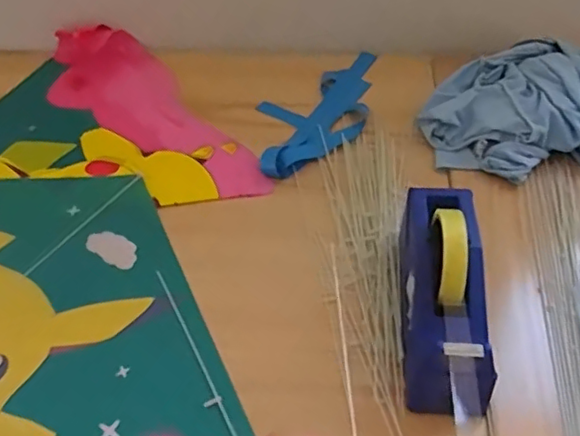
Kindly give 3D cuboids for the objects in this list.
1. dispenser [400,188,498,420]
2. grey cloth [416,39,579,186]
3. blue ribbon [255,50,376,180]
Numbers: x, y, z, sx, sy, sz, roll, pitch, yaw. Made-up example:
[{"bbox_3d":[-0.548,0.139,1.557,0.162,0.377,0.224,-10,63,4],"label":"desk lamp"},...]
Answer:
[{"bbox_3d":[0.142,0.074,0.554,0.072,0.113,0.218,1,47,4],"label":"dispenser"},{"bbox_3d":[0.290,-0.149,0.789,0.220,0.061,0.223,-1,47,2],"label":"grey cloth"},{"bbox_3d":[0.048,-0.156,0.837,0.276,0.027,0.147,-28,52,-21],"label":"blue ribbon"}]

